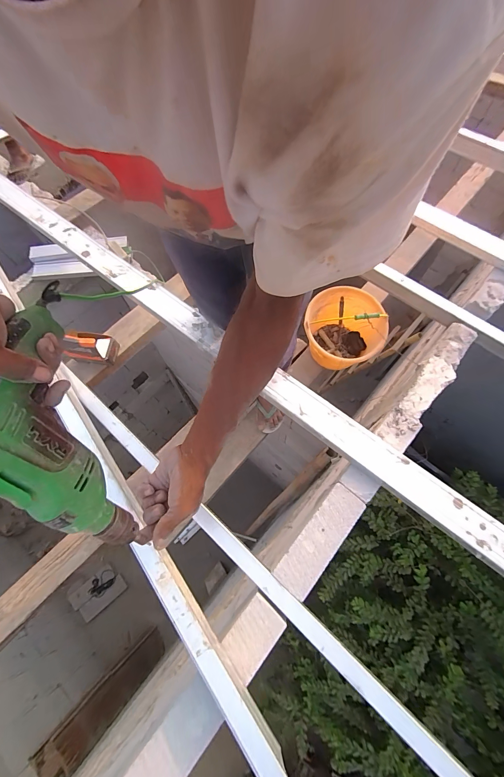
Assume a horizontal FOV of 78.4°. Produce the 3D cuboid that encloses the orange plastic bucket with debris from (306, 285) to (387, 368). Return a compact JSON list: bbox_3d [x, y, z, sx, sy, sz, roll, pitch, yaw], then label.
[{"bbox_3d":[0.352,-0.225,1.191,0.260,0.228,0.298,-10,68,-1],"label":"orange plastic bucket with debris"}]

